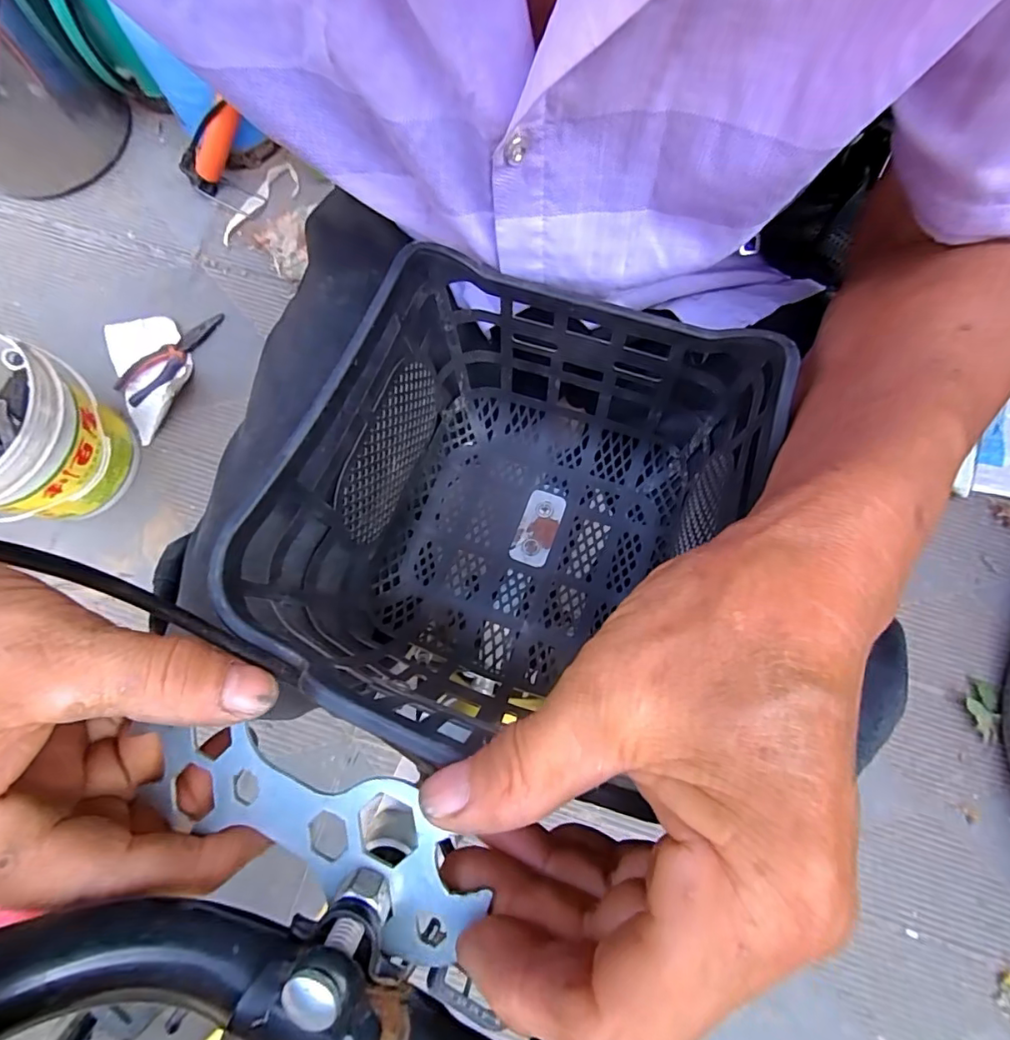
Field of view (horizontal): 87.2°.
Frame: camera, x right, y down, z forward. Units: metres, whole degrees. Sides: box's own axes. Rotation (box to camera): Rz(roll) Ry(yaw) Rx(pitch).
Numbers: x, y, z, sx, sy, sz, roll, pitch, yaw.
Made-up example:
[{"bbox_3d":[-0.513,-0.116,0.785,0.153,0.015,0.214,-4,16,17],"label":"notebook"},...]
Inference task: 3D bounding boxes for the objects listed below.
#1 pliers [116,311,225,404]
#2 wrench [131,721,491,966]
[{"bbox_3d":[-0.488,-0.238,0.784,0.178,0.013,0.060,-38,81,-8],"label":"pliers"},{"bbox_3d":[-0.060,0.082,0.154,0.113,0.007,0.038,19,78,18],"label":"wrench"}]

